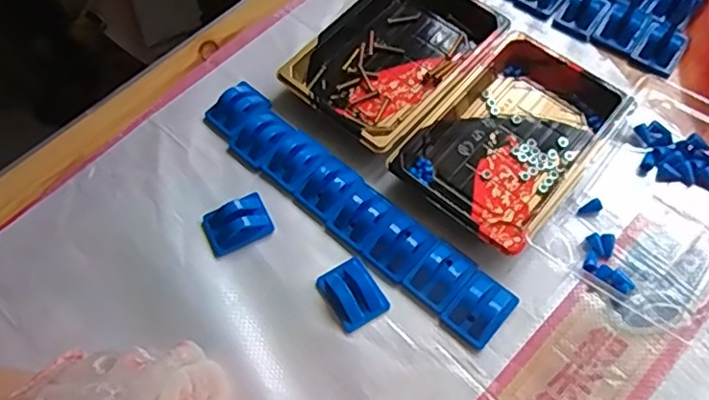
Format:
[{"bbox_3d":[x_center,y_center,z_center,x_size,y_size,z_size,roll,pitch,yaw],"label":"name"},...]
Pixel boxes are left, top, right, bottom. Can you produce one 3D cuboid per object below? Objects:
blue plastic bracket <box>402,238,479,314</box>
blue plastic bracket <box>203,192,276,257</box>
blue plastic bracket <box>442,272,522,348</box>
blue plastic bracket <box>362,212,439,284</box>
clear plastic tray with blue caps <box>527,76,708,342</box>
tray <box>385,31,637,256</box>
[{"bbox_3d":[0.060,0.050,0.406,0.034,0.014,0.045,40,73,20],"label":"blue plastic bracket"},{"bbox_3d":[-0.085,0.016,0.431,0.046,0.014,0.033,-28,65,-10],"label":"blue plastic bracket"},{"bbox_3d":[0.084,0.071,0.395,0.033,0.015,0.045,38,72,19],"label":"blue plastic bracket"},{"bbox_3d":[0.032,0.032,0.416,0.035,0.013,0.044,39,72,20],"label":"blue plastic bracket"},{"bbox_3d":[0.220,-0.007,0.415,0.120,0.032,0.172,35,71,18],"label":"clear plastic tray with blue caps"},{"bbox_3d":[0.116,-0.048,0.443,0.110,0.028,0.166,37,72,19],"label":"tray"}]

